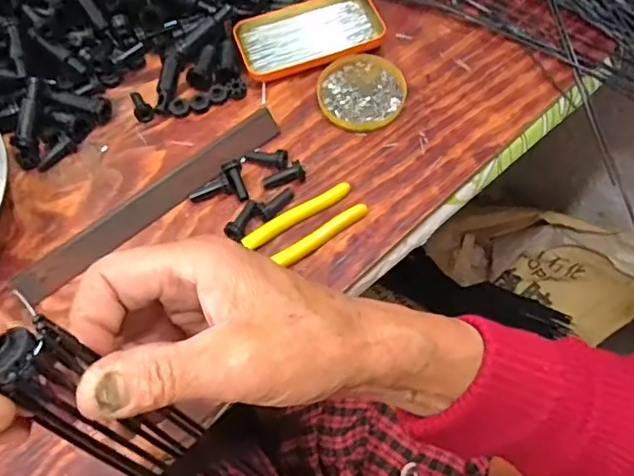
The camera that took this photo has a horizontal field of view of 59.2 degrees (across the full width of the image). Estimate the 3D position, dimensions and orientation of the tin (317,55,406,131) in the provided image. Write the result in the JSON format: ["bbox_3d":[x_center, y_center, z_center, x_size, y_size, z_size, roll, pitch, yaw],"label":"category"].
[{"bbox_3d":[0.044,-0.141,0.540,0.086,0.010,0.084,0,67,0],"label":"tin"}]

